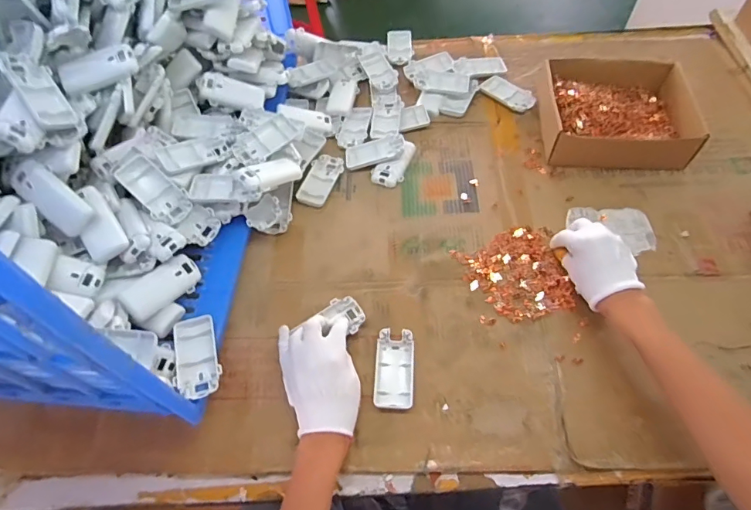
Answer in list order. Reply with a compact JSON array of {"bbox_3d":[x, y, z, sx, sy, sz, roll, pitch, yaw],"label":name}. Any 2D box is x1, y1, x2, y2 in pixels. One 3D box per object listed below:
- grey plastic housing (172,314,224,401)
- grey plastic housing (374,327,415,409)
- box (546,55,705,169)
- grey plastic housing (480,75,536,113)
[{"bbox_3d":[-0.212,0.120,0.541,0.050,0.014,0.096,-18,60,-9],"label":"grey plastic housing"},{"bbox_3d":[0.024,0.140,0.566,0.047,0.015,0.098,4,62,2],"label":"grey plastic housing"},{"bbox_3d":[0.381,-0.231,0.741,0.221,0.071,0.195,5,59,4],"label":"box"},{"bbox_3d":[0.232,-0.281,0.799,0.047,0.014,0.094,-41,66,-21],"label":"grey plastic housing"}]

